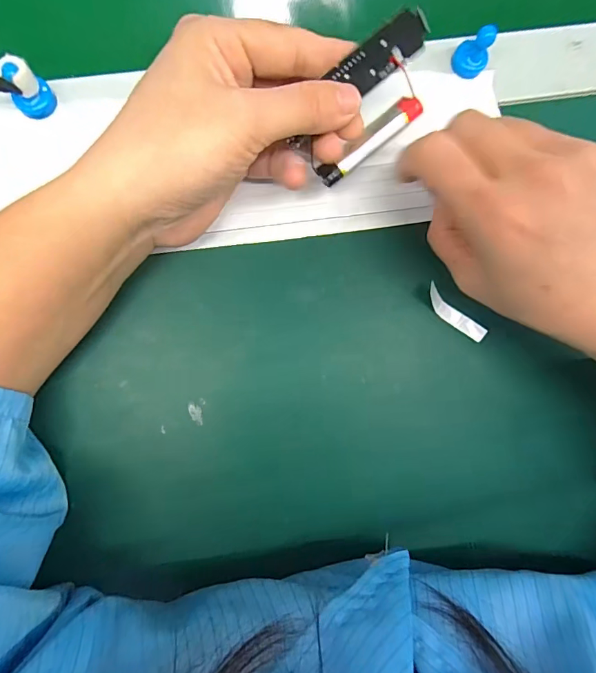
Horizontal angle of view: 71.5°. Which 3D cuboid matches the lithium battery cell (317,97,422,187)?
[{"bbox_3d":[0.032,-0.089,0.189,0.053,0.009,0.012,-39,90,8],"label":"lithium battery cell"}]

